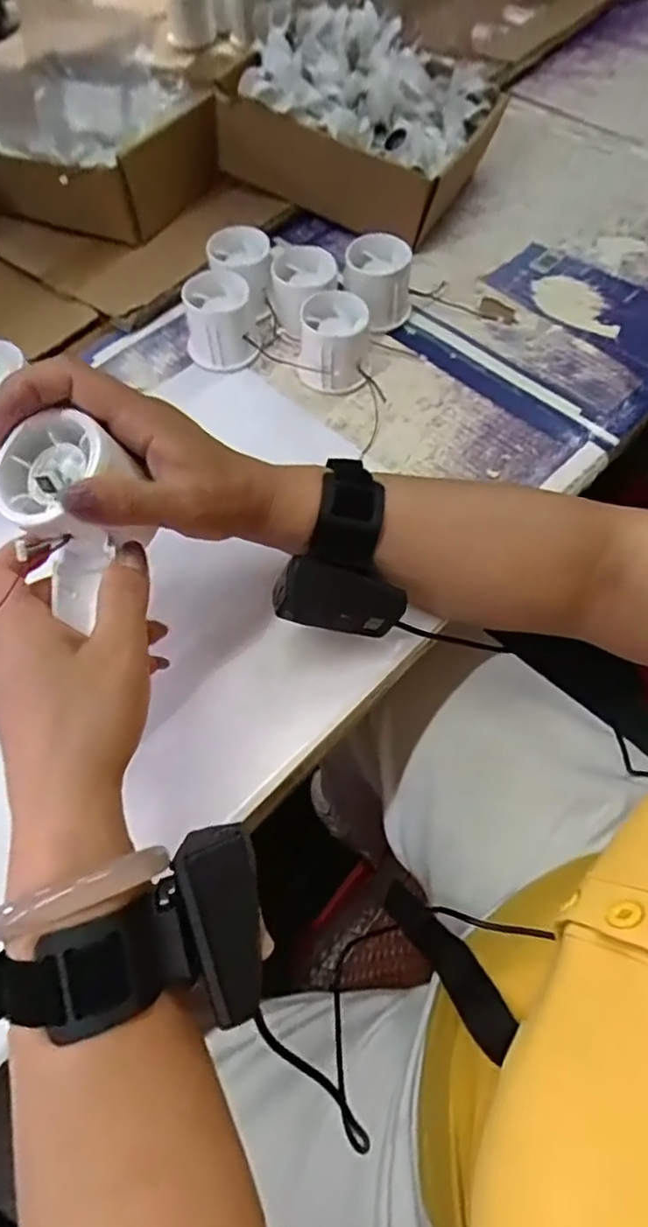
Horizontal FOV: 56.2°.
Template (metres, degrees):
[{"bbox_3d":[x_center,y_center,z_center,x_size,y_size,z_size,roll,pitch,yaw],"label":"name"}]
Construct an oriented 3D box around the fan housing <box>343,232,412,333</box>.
[{"bbox_3d":[0.043,-0.265,0.490,0.055,0.052,0.053,3,62,3],"label":"fan housing"}]

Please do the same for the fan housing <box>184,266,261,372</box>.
[{"bbox_3d":[-0.081,-0.227,0.474,0.057,0.050,0.054,-10,62,-4],"label":"fan housing"}]

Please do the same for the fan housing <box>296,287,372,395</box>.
[{"bbox_3d":[0.008,-0.206,0.462,0.055,0.050,0.059,-2,62,1],"label":"fan housing"}]

